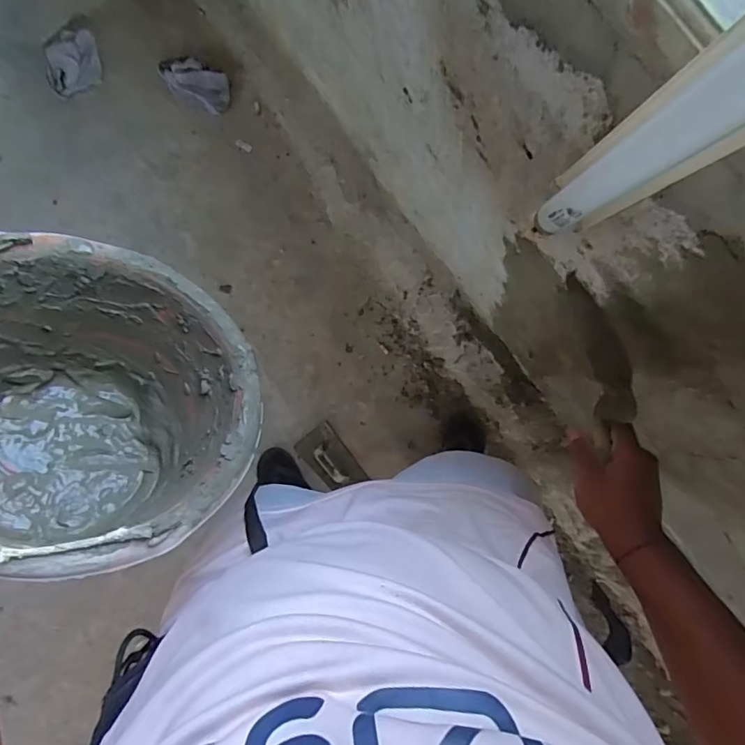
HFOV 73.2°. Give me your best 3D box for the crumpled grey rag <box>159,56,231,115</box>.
[{"bbox_3d":[-0.447,-0.744,1.284,0.187,0.025,0.097,29,87,3],"label":"crumpled grey rag"}]

